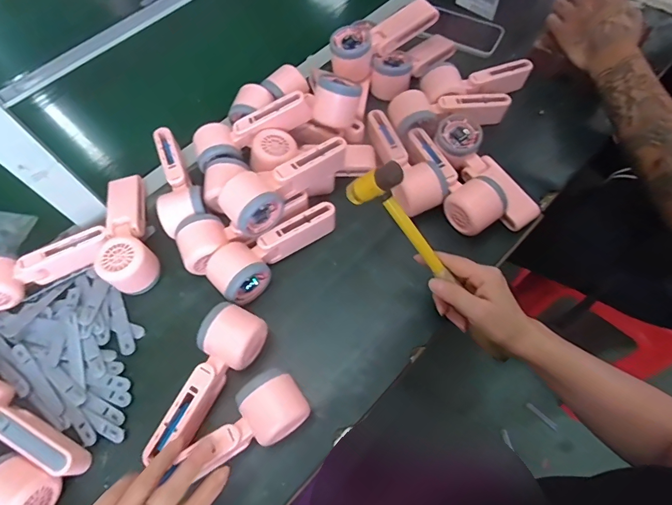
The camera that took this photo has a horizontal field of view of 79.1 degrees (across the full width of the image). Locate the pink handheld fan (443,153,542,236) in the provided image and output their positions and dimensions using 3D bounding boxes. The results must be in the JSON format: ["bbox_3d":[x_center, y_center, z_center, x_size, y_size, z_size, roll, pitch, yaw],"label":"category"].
[{"bbox_3d":[0.191,-0.069,0.508,0.093,0.050,0.106,-39,67,-16],"label":"pink handheld fan"}]

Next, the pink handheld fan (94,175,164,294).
[{"bbox_3d":[-0.267,-0.028,0.518,0.054,0.051,0.164,-19,63,-7],"label":"pink handheld fan"}]

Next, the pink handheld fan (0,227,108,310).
[{"bbox_3d":[-0.362,0.011,0.494,0.166,0.047,0.048,-29,64,-11],"label":"pink handheld fan"}]

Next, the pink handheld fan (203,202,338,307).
[{"bbox_3d":[-0.078,-0.008,0.503,0.059,0.049,0.165,39,71,21],"label":"pink handheld fan"}]

